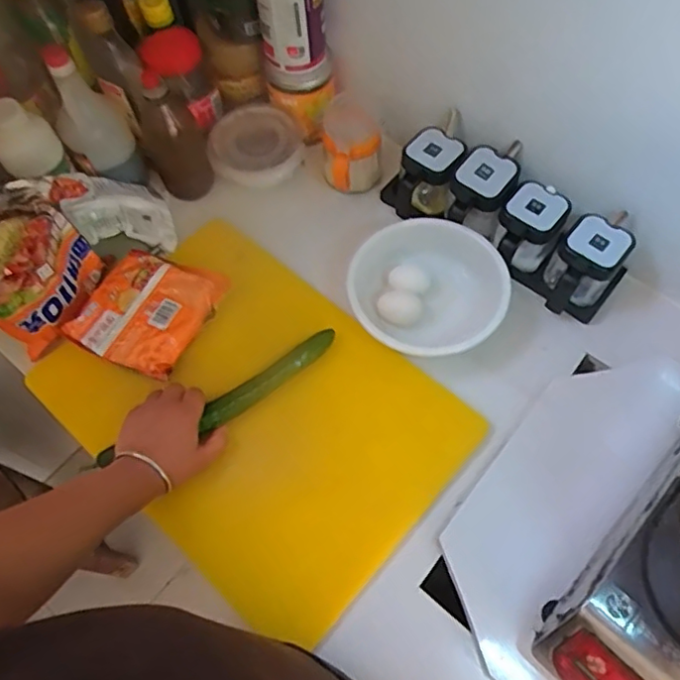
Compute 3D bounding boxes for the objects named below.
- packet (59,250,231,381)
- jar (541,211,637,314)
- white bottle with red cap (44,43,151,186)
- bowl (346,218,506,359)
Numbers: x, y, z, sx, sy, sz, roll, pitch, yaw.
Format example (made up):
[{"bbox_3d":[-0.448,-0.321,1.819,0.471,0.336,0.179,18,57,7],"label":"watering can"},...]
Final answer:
[{"bbox_3d":[-0.239,-0.036,0.728,0.145,0.036,0.157,20,66,11],"label":"packet"},{"bbox_3d":[0.299,-0.091,0.717,0.078,0.086,0.112,38,70,18],"label":"jar"},{"bbox_3d":[-0.323,-0.283,0.765,0.084,0.186,0.060,-32,67,-13],"label":"white bottle with red cap"},{"bbox_3d":[0.109,-0.060,0.728,0.178,0.069,0.174,-1,63,1],"label":"bowl"}]

